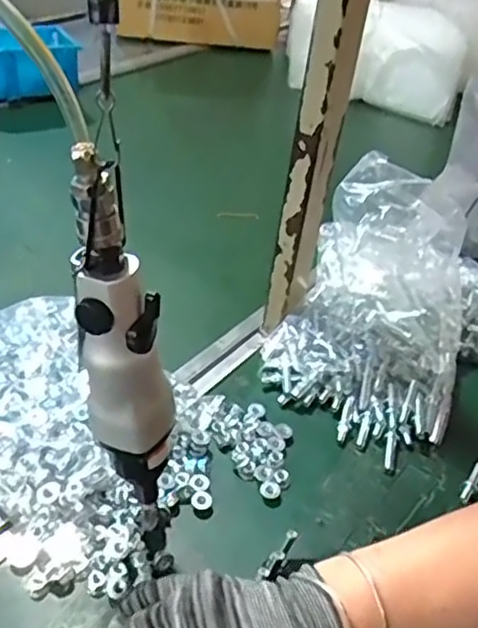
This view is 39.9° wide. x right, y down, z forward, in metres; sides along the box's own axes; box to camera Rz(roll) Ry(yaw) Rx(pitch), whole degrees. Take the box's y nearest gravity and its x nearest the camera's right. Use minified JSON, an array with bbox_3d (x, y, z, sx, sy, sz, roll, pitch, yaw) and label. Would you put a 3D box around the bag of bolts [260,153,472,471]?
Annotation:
[{"bbox_3d":[0.142,-0.022,0.646,0.179,0.157,0.267,19,41,13],"label":"bag of bolts"}]

